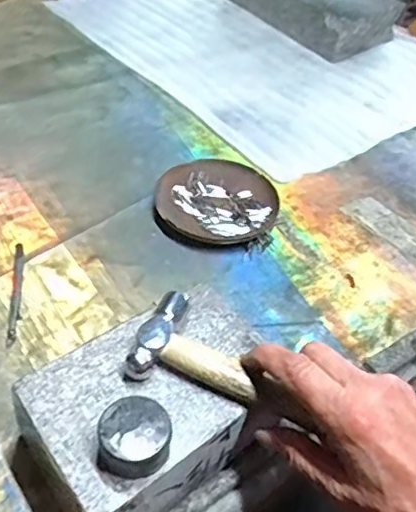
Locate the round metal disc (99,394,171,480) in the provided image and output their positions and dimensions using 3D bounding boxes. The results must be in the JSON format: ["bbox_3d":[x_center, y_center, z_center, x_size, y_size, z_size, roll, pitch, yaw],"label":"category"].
[{"bbox_3d":[-0.039,0.095,0.307,0.037,0.021,0.037,7,44,-7],"label":"round metal disc"}]

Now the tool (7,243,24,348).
[{"bbox_3d":[-0.151,0.025,0.454,0.007,0.006,0.101,-3,46,-10],"label":"tool"}]

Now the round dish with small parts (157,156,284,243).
[{"bbox_3d":[0.009,-0.053,0.551,0.113,0.018,0.105,4,45,-4],"label":"round dish with small parts"}]

